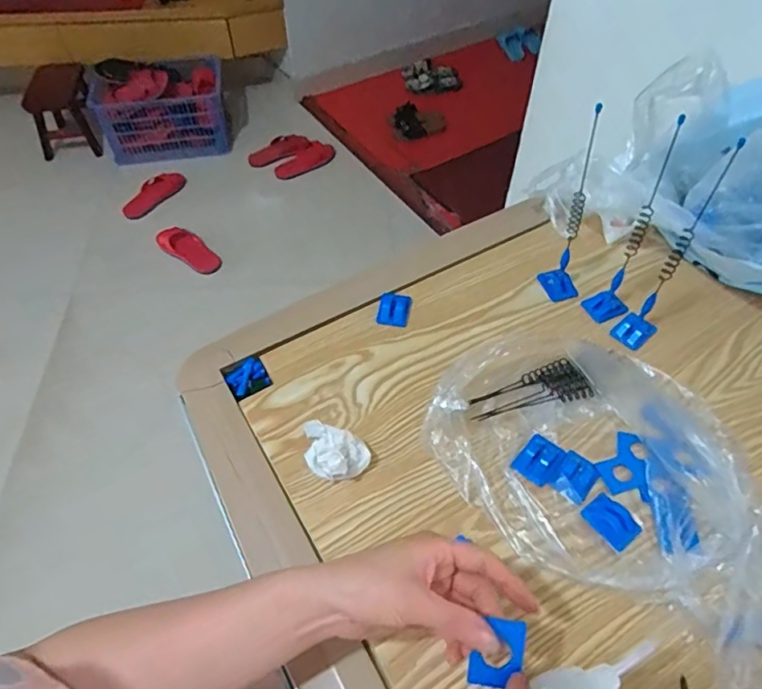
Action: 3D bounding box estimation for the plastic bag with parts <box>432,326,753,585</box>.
[{"bbox_3d":[0.201,0.082,0.510,0.261,0.061,0.249,37,61,25],"label":"plastic bag with parts"}]

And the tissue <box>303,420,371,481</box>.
[{"bbox_3d":[-0.050,0.094,0.508,0.071,0.048,0.047,27,57,19],"label":"tissue"}]

